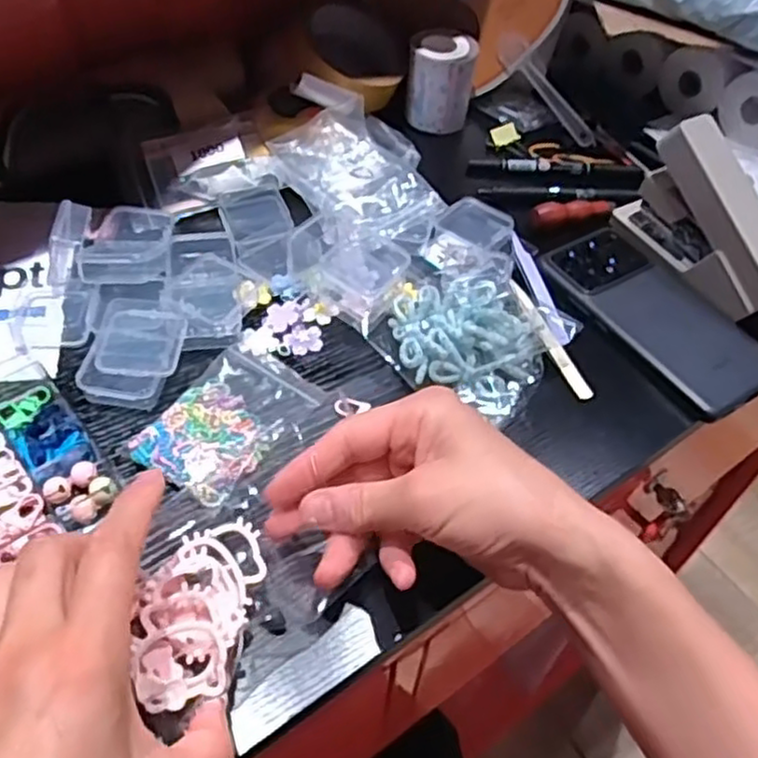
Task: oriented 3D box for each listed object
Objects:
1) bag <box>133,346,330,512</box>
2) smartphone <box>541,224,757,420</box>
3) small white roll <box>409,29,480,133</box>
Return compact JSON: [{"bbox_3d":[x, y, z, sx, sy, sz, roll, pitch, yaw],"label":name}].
[{"bbox_3d":[-0.084,0.020,0.409,0.066,0.008,0.097,26,55,17],"label":"bag"},{"bbox_3d":[0.184,-0.047,0.479,0.076,0.006,0.158,-22,56,-20],"label":"smartphone"},{"bbox_3d":[0.051,-0.245,0.601,0.055,0.061,0.048,6,51,1],"label":"small white roll"}]

